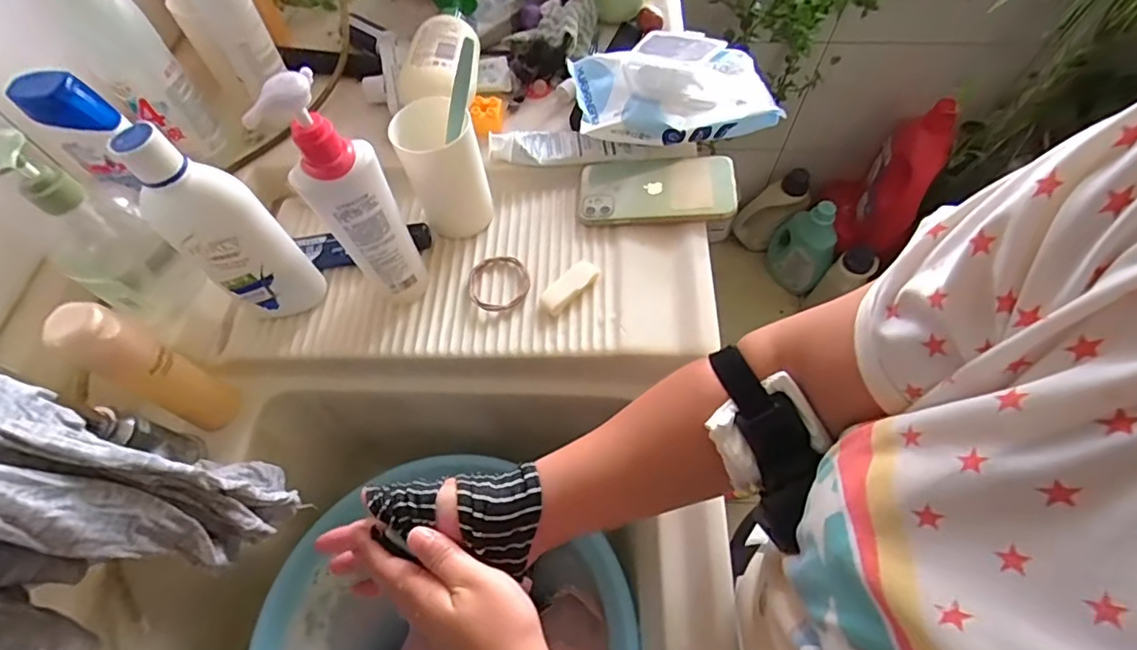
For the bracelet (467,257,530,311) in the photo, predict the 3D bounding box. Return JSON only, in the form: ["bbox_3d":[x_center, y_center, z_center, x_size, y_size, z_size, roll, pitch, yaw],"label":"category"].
[{"bbox_3d":[-0.065,-0.040,0.505,0.057,0.006,0.060,0,61,1],"label":"bracelet"}]

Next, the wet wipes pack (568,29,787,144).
[{"bbox_3d":[0.112,-0.248,0.560,0.202,0.078,0.117,-8,62,-4],"label":"wet wipes pack"}]

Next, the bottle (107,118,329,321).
[{"bbox_3d":[-0.267,-0.069,0.431,0.067,0.191,0.042,-7,61,-3],"label":"bottle"}]

